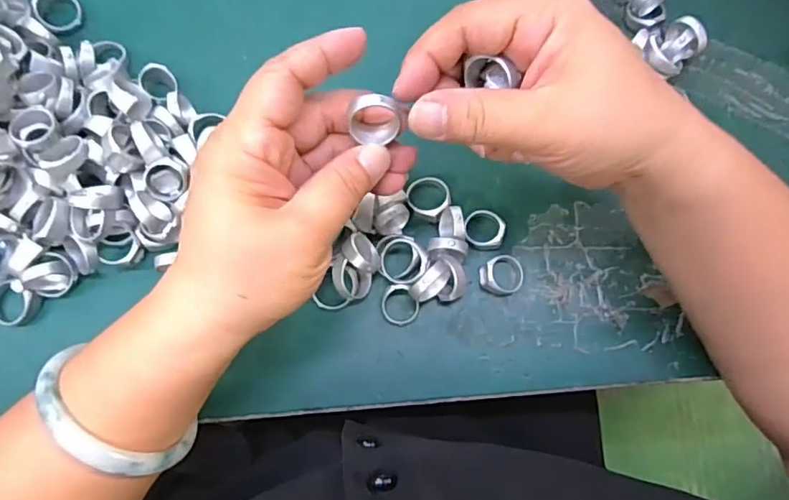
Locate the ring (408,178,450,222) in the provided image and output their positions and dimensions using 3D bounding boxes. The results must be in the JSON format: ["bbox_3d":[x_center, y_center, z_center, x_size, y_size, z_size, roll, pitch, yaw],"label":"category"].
[{"bbox_3d":[0.019,-0.030,0.314,0.026,0.012,0.024,0,78,-1],"label":"ring"}]

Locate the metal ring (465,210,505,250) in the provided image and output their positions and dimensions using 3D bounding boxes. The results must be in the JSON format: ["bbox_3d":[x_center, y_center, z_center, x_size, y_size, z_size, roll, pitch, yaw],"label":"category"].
[{"bbox_3d":[0.052,-0.011,0.311,0.022,0.012,0.022,0,78,-1],"label":"metal ring"}]

